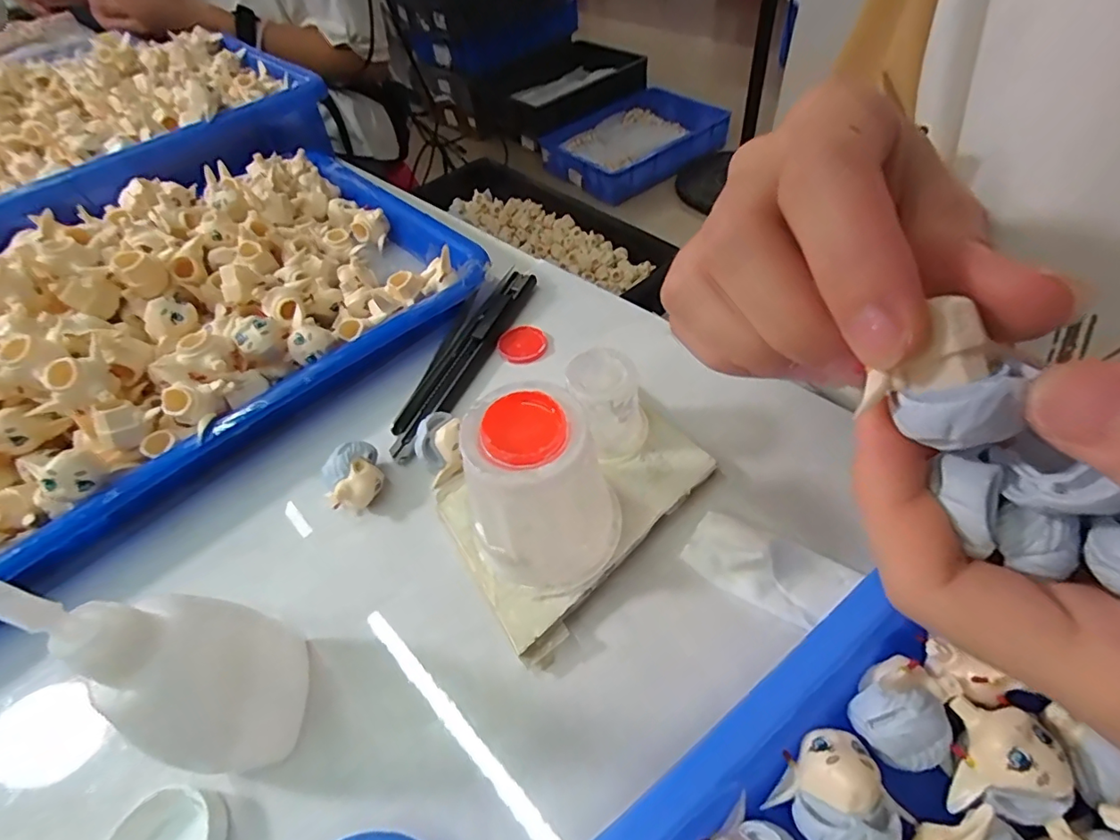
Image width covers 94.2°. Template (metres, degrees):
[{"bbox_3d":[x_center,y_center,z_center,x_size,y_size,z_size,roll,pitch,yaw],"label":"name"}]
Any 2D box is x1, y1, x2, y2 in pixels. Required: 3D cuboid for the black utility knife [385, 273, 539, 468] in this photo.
[{"bbox_3d":[-0.050,-0.034,0.276,0.021,0.010,0.134,18,56,18],"label":"black utility knife"}]

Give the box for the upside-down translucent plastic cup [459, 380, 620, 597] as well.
[{"bbox_3d":[-0.007,0.028,0.179,0.044,0.073,0.045,-3,52,4],"label":"upside-down translucent plastic cup"}]

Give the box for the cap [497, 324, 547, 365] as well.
[{"bbox_3d":[-0.020,-0.041,0.280,0.026,0.004,0.026,-3,52,4],"label":"cap"}]

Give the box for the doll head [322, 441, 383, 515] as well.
[{"bbox_3d":[-0.086,0.027,0.223,0.023,0.024,0.025,-27,54,-15],"label":"doll head"}]

